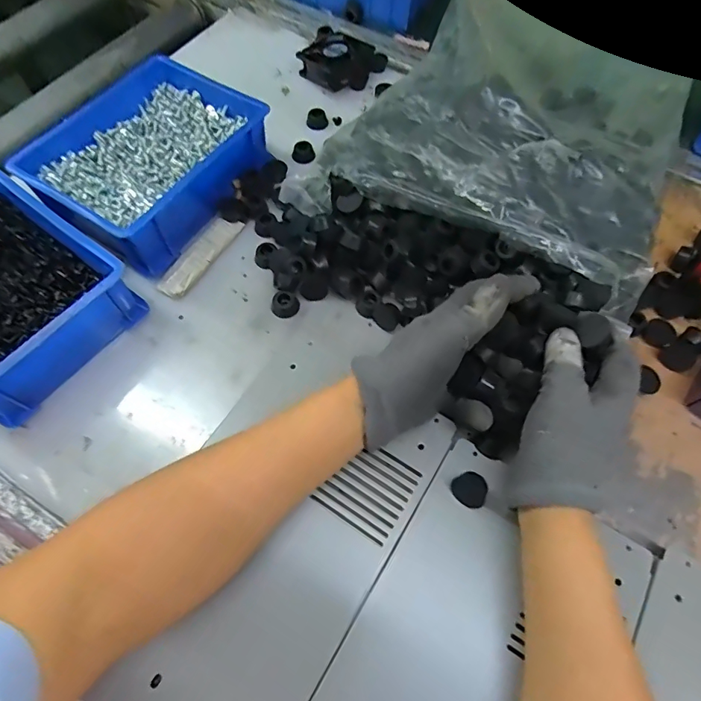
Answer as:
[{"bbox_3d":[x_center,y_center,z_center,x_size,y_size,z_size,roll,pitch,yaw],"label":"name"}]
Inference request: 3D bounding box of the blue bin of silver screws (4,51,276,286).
[{"bbox_3d":[-0.191,-0.183,0.442,0.157,0.065,0.199,31,67,12],"label":"blue bin of silver screws"}]

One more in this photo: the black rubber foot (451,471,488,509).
[{"bbox_3d":[0.084,0.098,0.317,0.023,0.018,0.020,42,70,17],"label":"black rubber foot"}]

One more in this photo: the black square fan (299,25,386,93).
[{"bbox_3d":[-0.017,-0.347,0.541,0.092,0.029,0.086,31,67,12],"label":"black square fan"}]

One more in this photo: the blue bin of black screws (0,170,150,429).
[{"bbox_3d":[-0.289,-0.052,0.373,0.196,0.067,0.150,36,68,14],"label":"blue bin of black screws"}]

